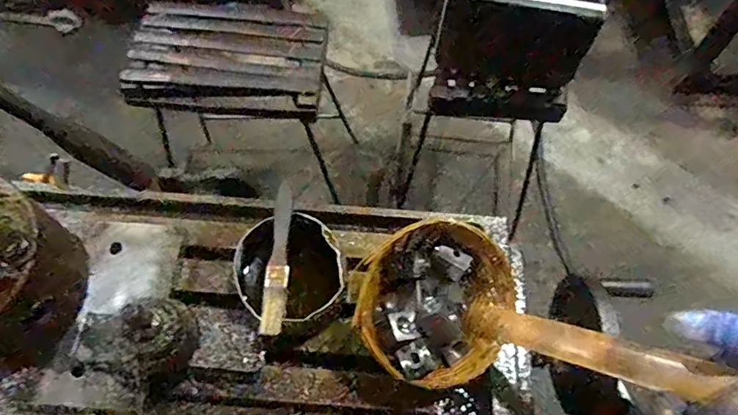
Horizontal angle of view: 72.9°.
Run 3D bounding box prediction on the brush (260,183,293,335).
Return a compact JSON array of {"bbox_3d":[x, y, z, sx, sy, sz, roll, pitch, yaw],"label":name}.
[{"bbox_3d":[-0.084,0.041,0.473,0.020,0.016,0.158,0,64,0],"label":"brush"}]

